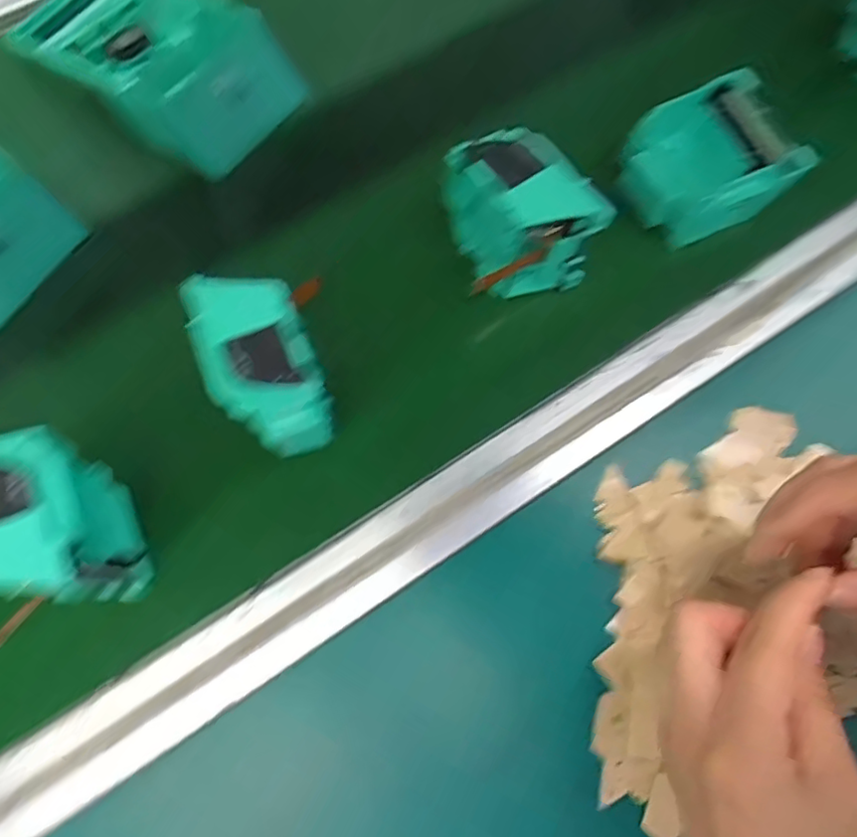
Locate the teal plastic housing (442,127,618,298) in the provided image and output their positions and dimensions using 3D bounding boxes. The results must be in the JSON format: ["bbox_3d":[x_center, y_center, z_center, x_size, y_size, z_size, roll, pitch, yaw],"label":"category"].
[{"bbox_3d":[0.047,-0.102,0.336,0.045,0.088,0.075,-35,77,-12],"label":"teal plastic housing"}]

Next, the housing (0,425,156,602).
[{"bbox_3d":[-0.169,0.050,0.283,0.046,0.074,0.079,-25,75,-9],"label":"housing"}]

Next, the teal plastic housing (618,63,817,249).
[{"bbox_3d":[0.159,-0.146,0.360,0.088,0.041,0.069,-23,75,-9],"label":"teal plastic housing"}]

